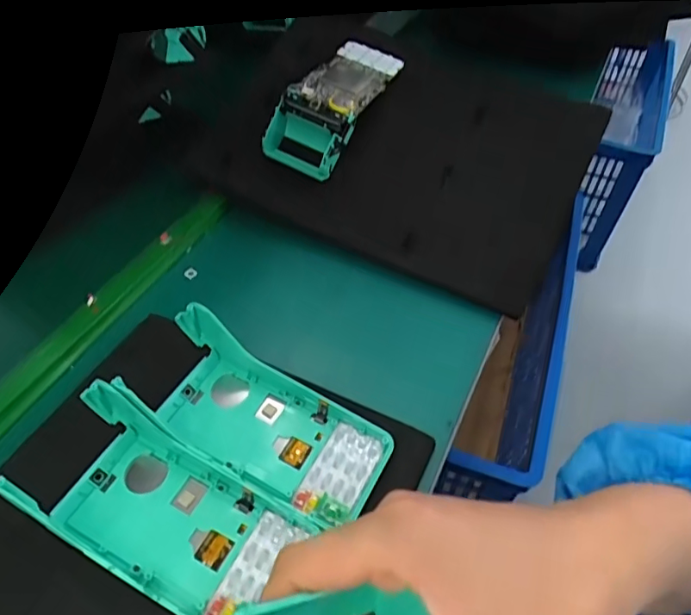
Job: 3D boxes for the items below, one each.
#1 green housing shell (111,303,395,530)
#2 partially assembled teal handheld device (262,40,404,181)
[{"bbox_3d":[-0.056,0.068,0.344,0.167,0.048,0.083,20,51,17],"label":"green housing shell"},{"bbox_3d":[-0.004,-0.204,0.513,0.074,0.056,0.169,26,67,22],"label":"partially assembled teal handheld device"}]

